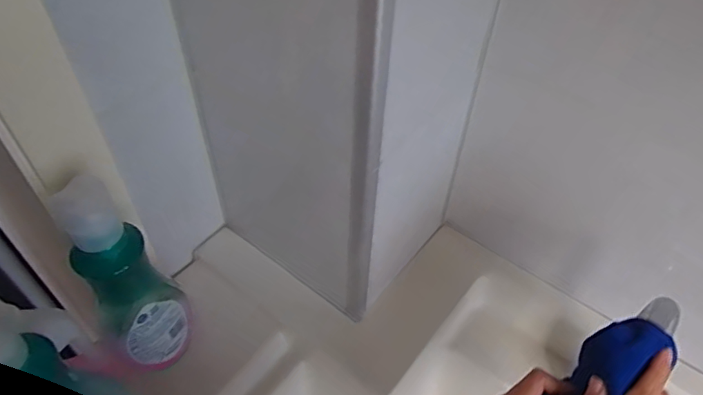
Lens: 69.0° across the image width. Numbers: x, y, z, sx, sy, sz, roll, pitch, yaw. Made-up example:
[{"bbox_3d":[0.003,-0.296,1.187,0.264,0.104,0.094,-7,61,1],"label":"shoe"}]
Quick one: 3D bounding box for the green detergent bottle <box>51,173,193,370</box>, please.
[{"bbox_3d":[-0.227,0.091,0.522,0.087,0.259,0.060,-18,52,-17],"label":"green detergent bottle"}]

